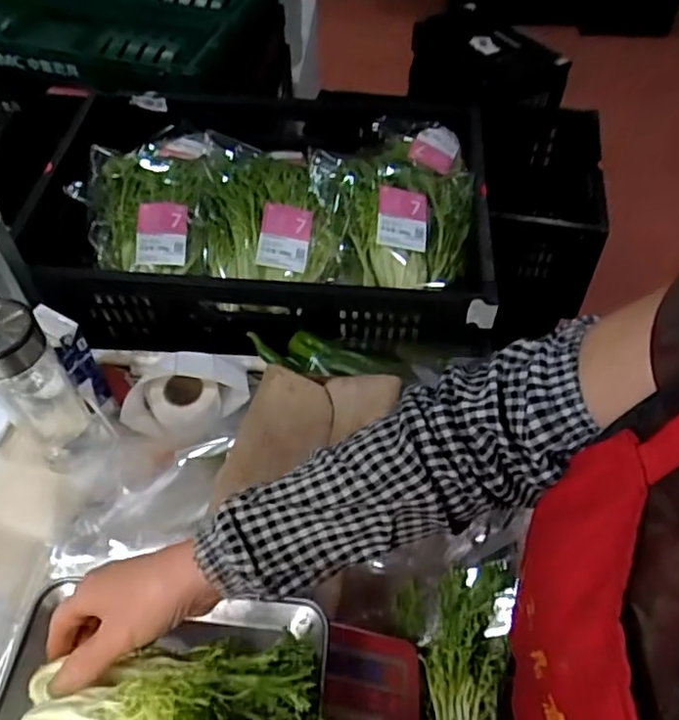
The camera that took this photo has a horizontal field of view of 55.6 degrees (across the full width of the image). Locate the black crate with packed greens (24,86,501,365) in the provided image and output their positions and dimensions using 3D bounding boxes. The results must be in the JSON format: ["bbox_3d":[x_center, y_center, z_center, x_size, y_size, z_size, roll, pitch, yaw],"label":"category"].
[{"bbox_3d":[-0.118,-0.210,0.885,0.611,0.173,0.432,3,53,1],"label":"black crate with packed greens"}]

